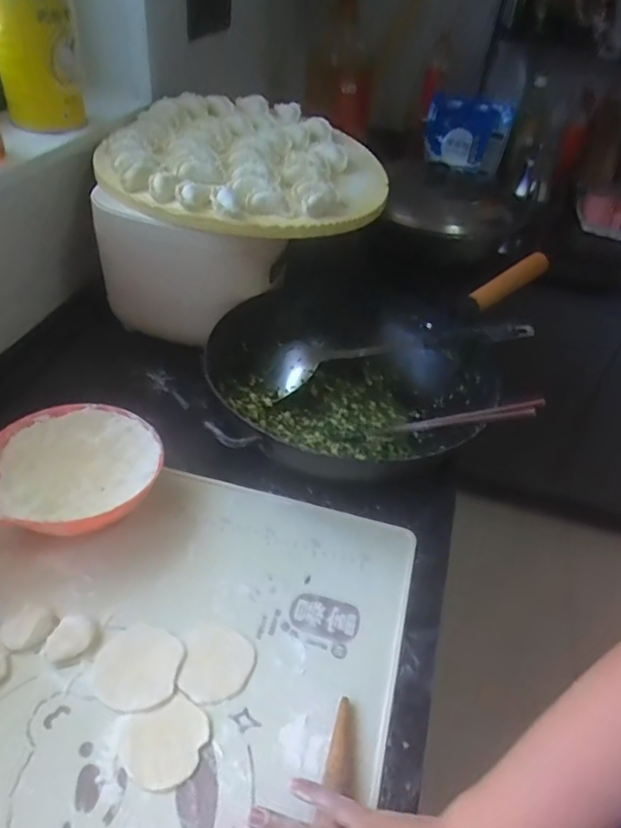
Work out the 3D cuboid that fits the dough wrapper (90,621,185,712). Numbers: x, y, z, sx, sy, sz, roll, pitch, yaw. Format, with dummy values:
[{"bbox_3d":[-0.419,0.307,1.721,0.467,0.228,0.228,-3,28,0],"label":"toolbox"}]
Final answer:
[{"bbox_3d":[-0.145,0.212,0.486,0.069,0.005,0.068,16,44,9],"label":"dough wrapper"}]

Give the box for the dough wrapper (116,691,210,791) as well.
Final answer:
[{"bbox_3d":[-0.112,0.252,0.445,0.065,0.004,0.060,4,43,-3],"label":"dough wrapper"}]

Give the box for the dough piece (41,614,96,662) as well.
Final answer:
[{"bbox_3d":[-0.204,0.192,0.491,0.035,0.005,0.042,18,44,12],"label":"dough piece"}]

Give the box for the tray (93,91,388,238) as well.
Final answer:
[{"bbox_3d":[-0.084,-0.361,0.811,0.365,0.046,0.400,8,41,2],"label":"tray"}]

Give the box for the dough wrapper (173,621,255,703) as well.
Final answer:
[{"bbox_3d":[-0.079,0.210,0.491,0.060,0.004,0.064,3,43,-4],"label":"dough wrapper"}]

